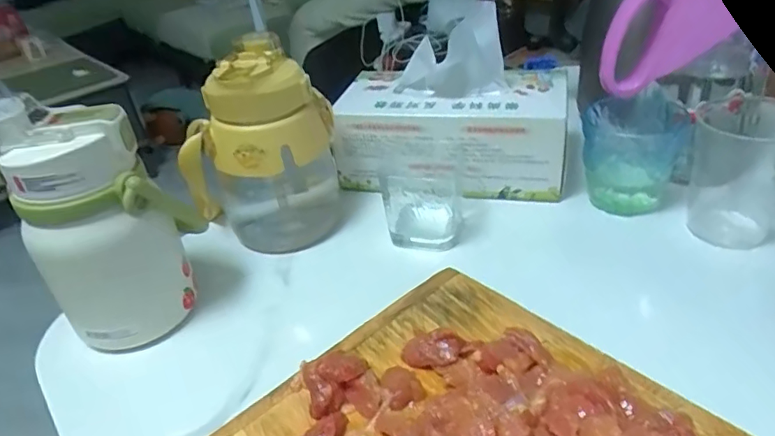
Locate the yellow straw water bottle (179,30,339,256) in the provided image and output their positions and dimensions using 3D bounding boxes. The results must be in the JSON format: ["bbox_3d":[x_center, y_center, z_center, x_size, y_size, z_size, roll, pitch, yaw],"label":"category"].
[{"bbox_3d":[-0.119,-0.064,0.507,0.140,0.181,0.101,-17,35,-13],"label":"yellow straw water bottle"}]

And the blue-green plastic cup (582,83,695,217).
[{"bbox_3d":[0.226,-0.059,0.507,0.082,0.091,0.085,3,36,16],"label":"blue-green plastic cup"}]

